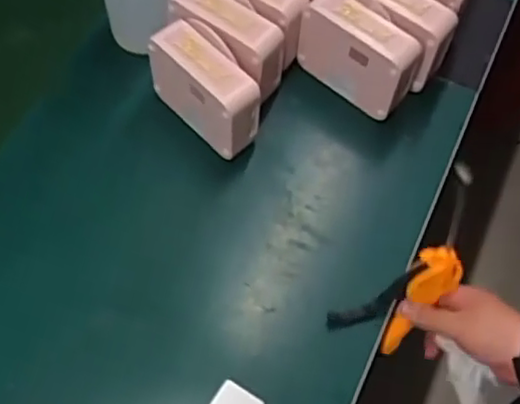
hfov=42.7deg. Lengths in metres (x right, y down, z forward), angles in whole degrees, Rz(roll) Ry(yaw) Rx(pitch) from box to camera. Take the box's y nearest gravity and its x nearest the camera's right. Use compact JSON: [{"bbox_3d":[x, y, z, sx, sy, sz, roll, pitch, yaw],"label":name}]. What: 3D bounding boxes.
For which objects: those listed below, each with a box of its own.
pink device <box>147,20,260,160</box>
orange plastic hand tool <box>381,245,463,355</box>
[{"bbox_3d":[-0.053,-0.115,0.705,0.057,0.108,0.125,-39,69,-18],"label":"pink device"},{"bbox_3d":[0.150,0.095,0.629,0.041,0.128,0.033,30,28,14],"label":"orange plastic hand tool"}]

